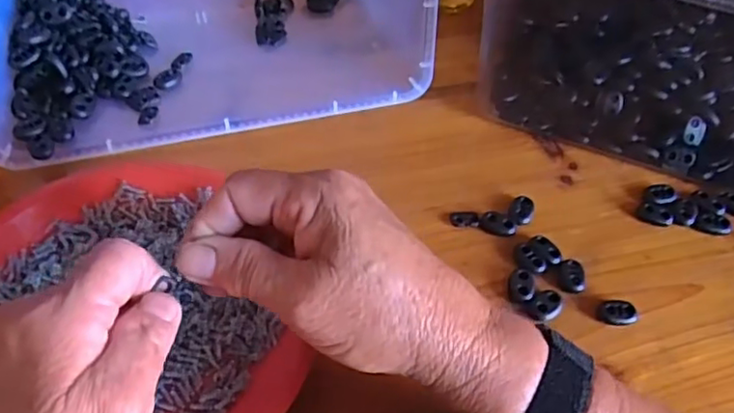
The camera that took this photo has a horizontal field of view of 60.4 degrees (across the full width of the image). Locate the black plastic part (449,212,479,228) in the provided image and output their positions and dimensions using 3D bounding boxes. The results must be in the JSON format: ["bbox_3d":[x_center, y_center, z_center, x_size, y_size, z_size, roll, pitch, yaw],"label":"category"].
[{"bbox_3d":[0.062,0.008,0.399,0.017,0.004,0.011,0,53,-4],"label":"black plastic part"}]

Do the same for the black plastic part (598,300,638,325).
[{"bbox_3d":[0.144,0.061,0.361,0.022,0.007,0.014,19,55,11],"label":"black plastic part"}]

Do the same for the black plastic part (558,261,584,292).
[{"bbox_3d":[0.122,0.040,0.374,0.015,0.006,0.020,8,53,2],"label":"black plastic part"}]

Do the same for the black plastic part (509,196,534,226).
[{"bbox_3d":[0.099,0.002,0.404,0.015,0.004,0.025,19,55,11],"label":"black plastic part"}]

